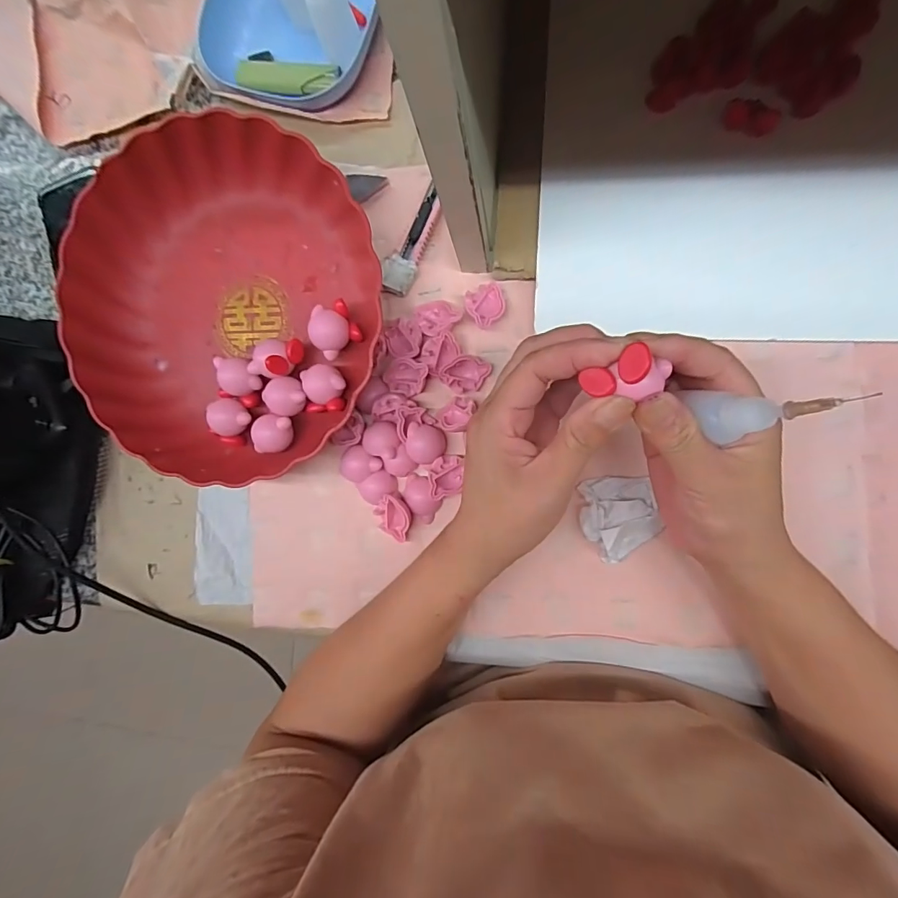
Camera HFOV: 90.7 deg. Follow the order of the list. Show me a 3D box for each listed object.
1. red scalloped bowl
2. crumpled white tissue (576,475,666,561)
[{"bbox_3d":[-0.169,-0.105,0.328,0.233,0.084,0.244,0,88,9],"label":"red scalloped bowl"},{"bbox_3d":[0.115,0.046,0.300,0.049,0.021,0.056,-17,86,9],"label":"crumpled white tissue"}]

